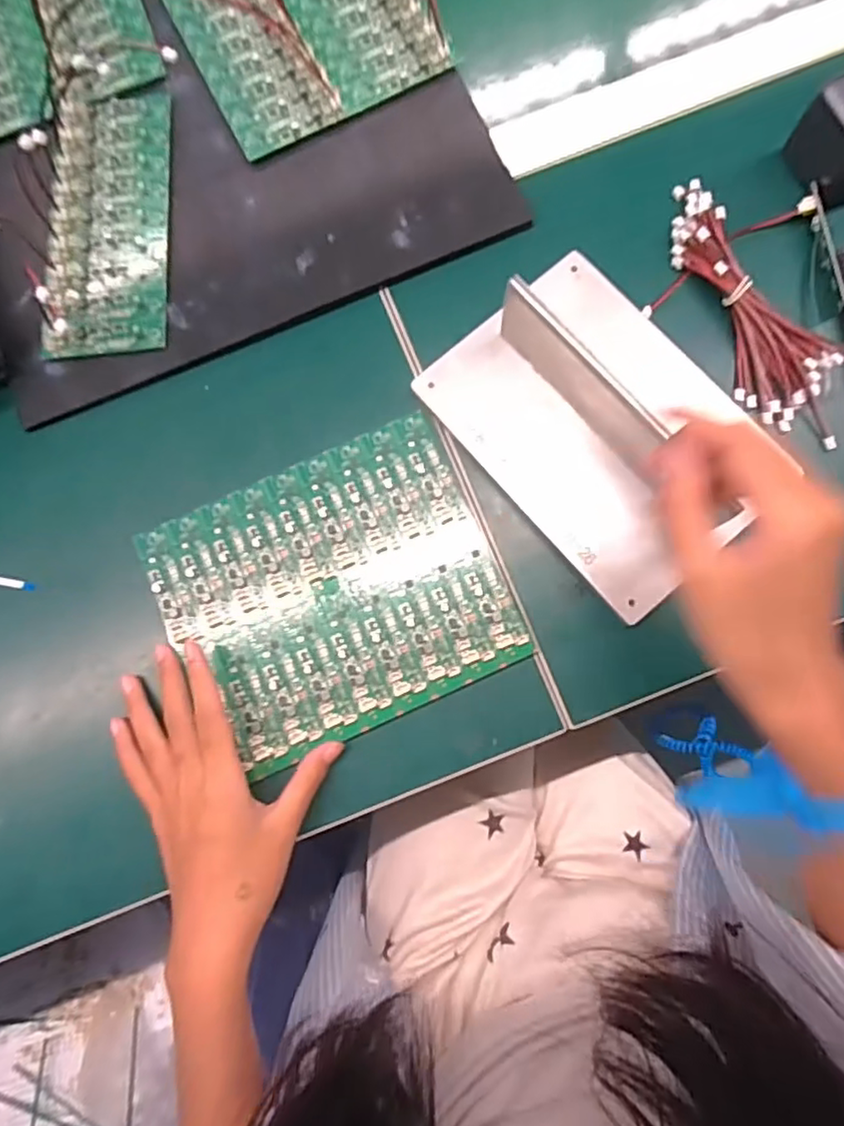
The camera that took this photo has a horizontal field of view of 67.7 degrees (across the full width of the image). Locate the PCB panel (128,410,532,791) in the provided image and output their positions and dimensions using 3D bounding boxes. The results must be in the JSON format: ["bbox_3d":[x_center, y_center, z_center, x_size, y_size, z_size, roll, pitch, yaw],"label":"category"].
[{"bbox_3d":[-0.054,0.018,0.381,0.192,0.006,0.163,-25,80,-1],"label":"PCB panel"}]

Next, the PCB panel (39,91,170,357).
[{"bbox_3d":[-0.214,-0.237,0.431,0.078,0.010,0.198,-4,81,2],"label":"PCB panel"}]

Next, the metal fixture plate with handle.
[{"bbox_3d":[0.109,-0.087,0.366,0.140,0.064,0.193,-40,81,-4],"label":"metal fixture plate with handle"}]

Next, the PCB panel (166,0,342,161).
[{"bbox_3d":[-0.129,-0.377,0.450,0.071,0.009,0.182,-28,80,-2],"label":"PCB panel"}]

